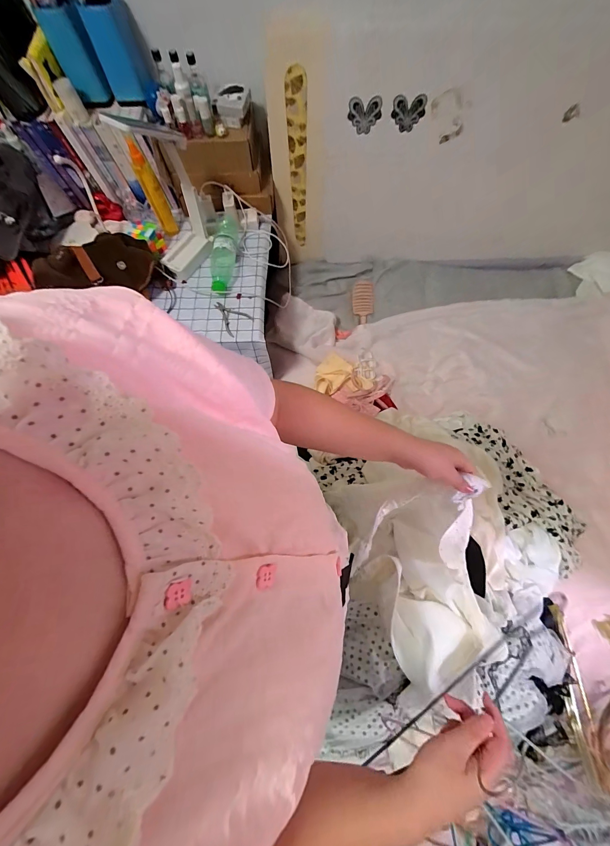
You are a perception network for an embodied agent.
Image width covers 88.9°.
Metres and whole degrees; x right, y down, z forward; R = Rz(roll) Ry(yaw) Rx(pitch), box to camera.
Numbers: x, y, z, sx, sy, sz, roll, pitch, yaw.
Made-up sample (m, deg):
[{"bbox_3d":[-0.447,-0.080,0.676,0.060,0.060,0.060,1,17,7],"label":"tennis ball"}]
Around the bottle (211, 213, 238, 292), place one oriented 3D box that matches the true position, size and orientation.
[{"bbox_3d":[-0.216,-0.448,0.819,0.070,0.059,0.234,1,71,2],"label":"bottle"}]

